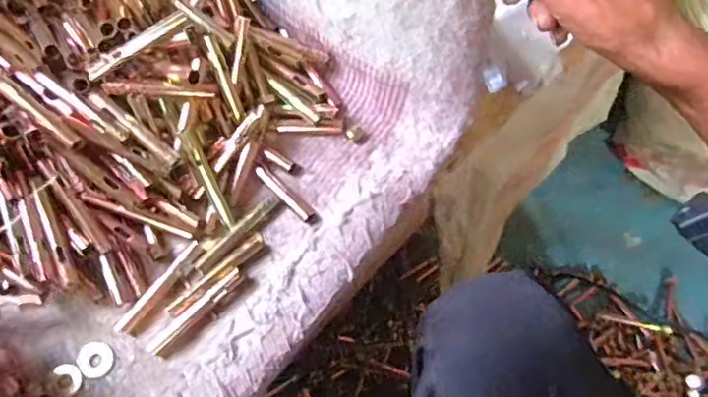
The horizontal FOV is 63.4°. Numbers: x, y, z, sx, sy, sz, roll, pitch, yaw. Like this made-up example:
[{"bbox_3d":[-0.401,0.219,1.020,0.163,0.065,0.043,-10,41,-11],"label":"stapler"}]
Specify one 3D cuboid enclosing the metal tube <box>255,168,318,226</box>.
[{"bbox_3d":[-0.054,-0.003,0.460,0.064,0.008,0.013,42,72,14],"label":"metal tube"}]

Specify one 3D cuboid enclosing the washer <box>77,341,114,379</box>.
[{"bbox_3d":[-0.190,0.118,0.421,0.024,0.004,0.026,1,68,-1],"label":"washer"}]

